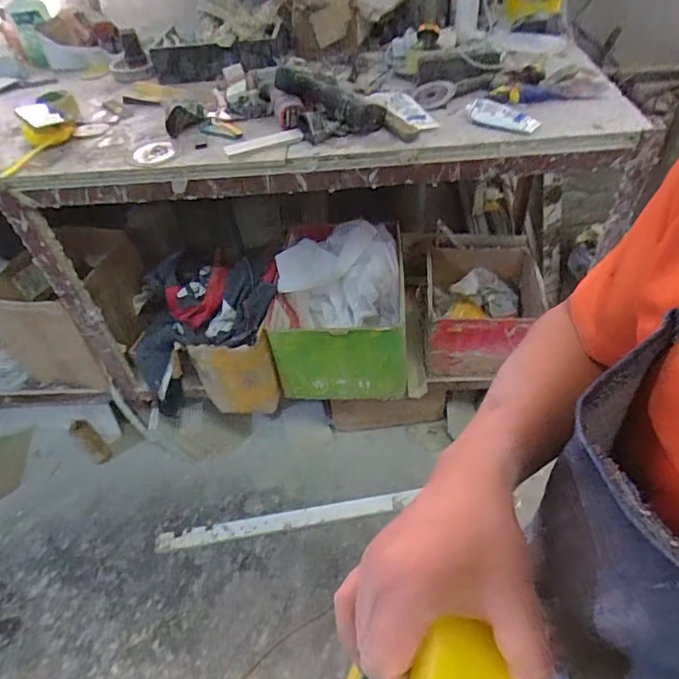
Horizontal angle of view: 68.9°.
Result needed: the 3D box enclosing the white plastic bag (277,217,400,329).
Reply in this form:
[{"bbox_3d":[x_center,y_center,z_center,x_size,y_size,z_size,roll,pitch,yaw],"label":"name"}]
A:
[{"bbox_3d":[0.007,-0.157,1.338,0.308,0.244,0.197,-9,47,-3],"label":"white plastic bag"}]

